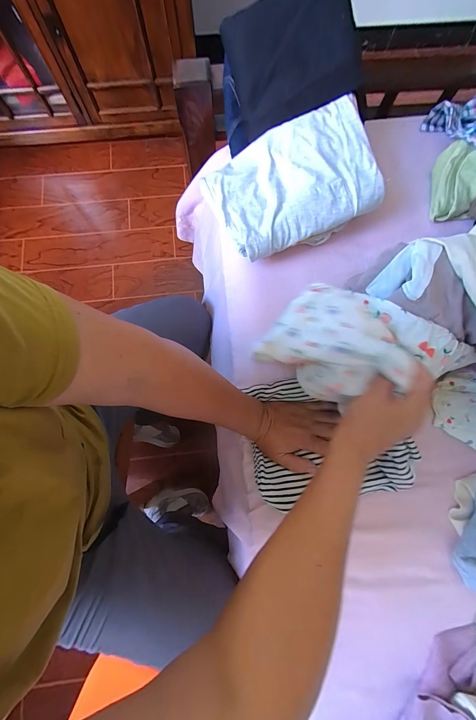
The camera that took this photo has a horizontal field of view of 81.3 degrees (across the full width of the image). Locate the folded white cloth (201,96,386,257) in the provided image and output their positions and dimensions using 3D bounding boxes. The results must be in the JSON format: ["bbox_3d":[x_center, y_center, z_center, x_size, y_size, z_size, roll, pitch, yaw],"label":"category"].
[{"bbox_3d":[0.081,-0.272,0.439,0.247,0.086,0.178,-21,80,-5],"label":"folded white cloth"}]

